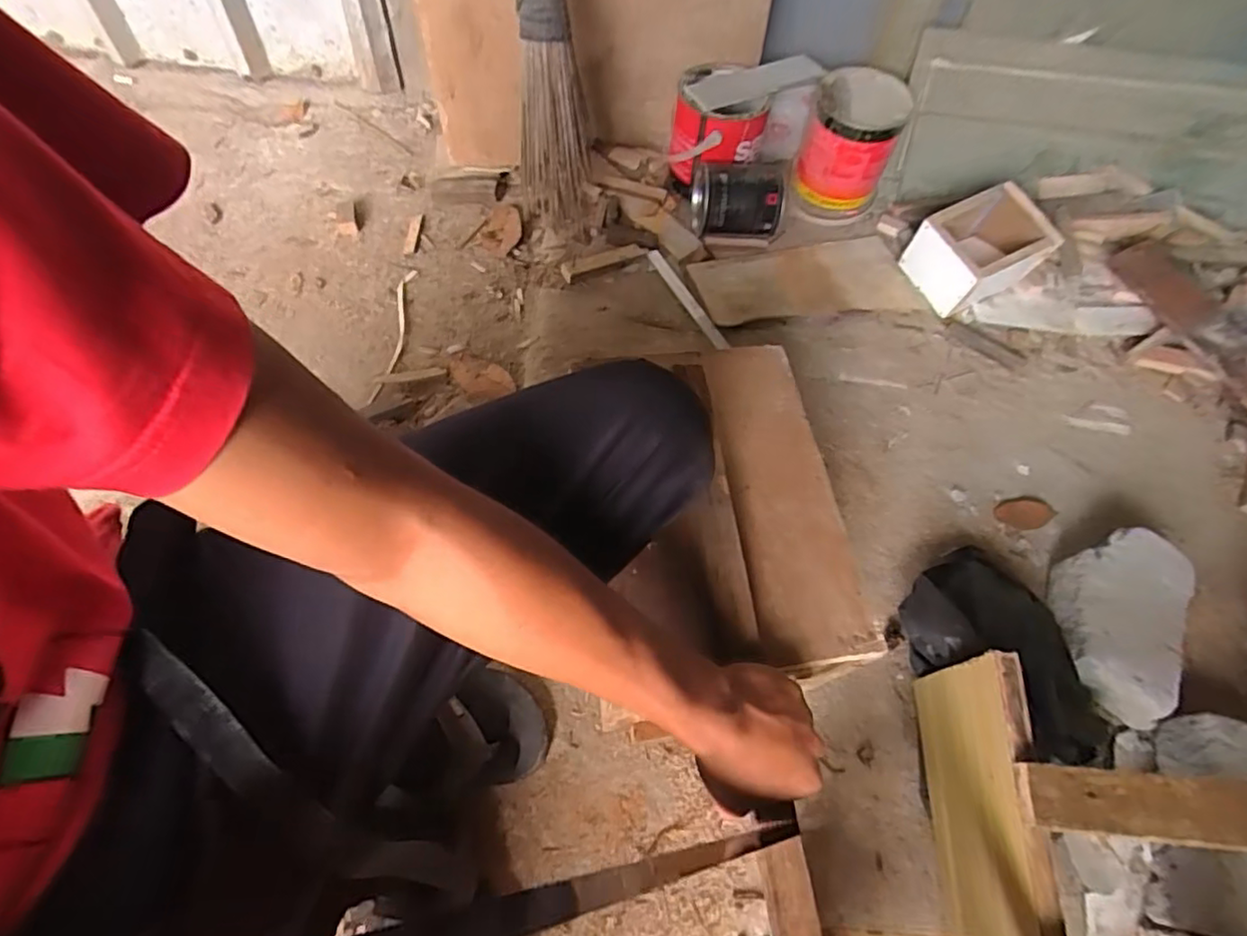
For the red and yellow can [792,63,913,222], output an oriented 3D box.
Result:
[{"bbox_3d":[0.378,-0.543,1.057,0.152,0.157,0.180,17,60,9],"label":"red and yellow can"}]

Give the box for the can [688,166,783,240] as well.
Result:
[{"bbox_3d":[0.185,-0.436,1.012,0.141,0.097,0.096,4,60,-2],"label":"can"}]

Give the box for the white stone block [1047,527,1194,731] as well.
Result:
[{"bbox_3d":[0.565,0.171,0.723,0.125,0.078,0.214,21,61,12],"label":"white stone block"}]

